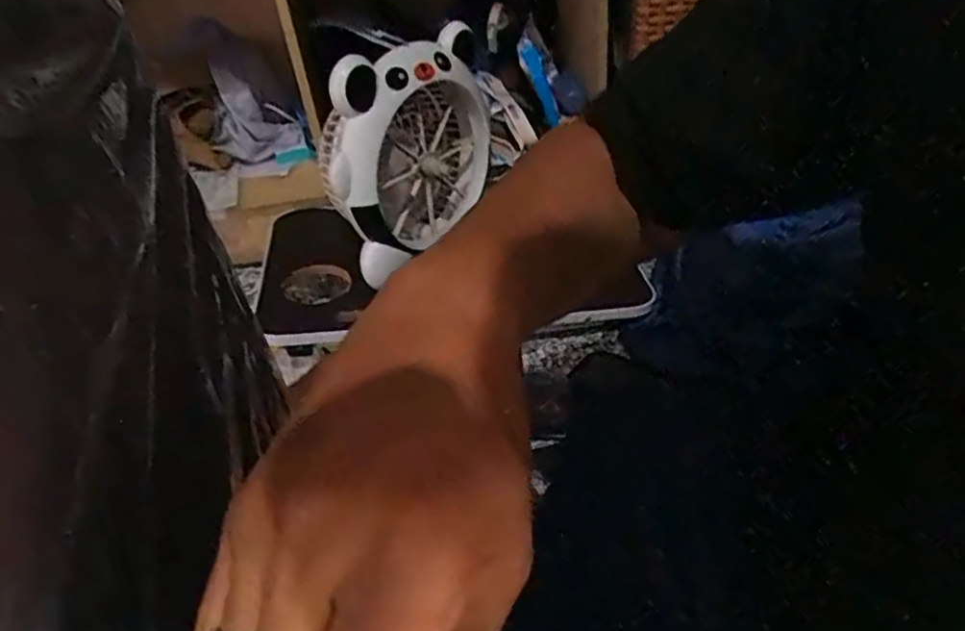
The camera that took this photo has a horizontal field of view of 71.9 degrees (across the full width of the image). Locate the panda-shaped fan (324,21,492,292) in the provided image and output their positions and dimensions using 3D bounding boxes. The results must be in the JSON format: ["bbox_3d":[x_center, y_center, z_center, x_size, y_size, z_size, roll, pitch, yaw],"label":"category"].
[{"bbox_3d":[-0.095,-0.194,0.775,0.098,0.229,0.226,24,48,32],"label":"panda-shaped fan"}]

